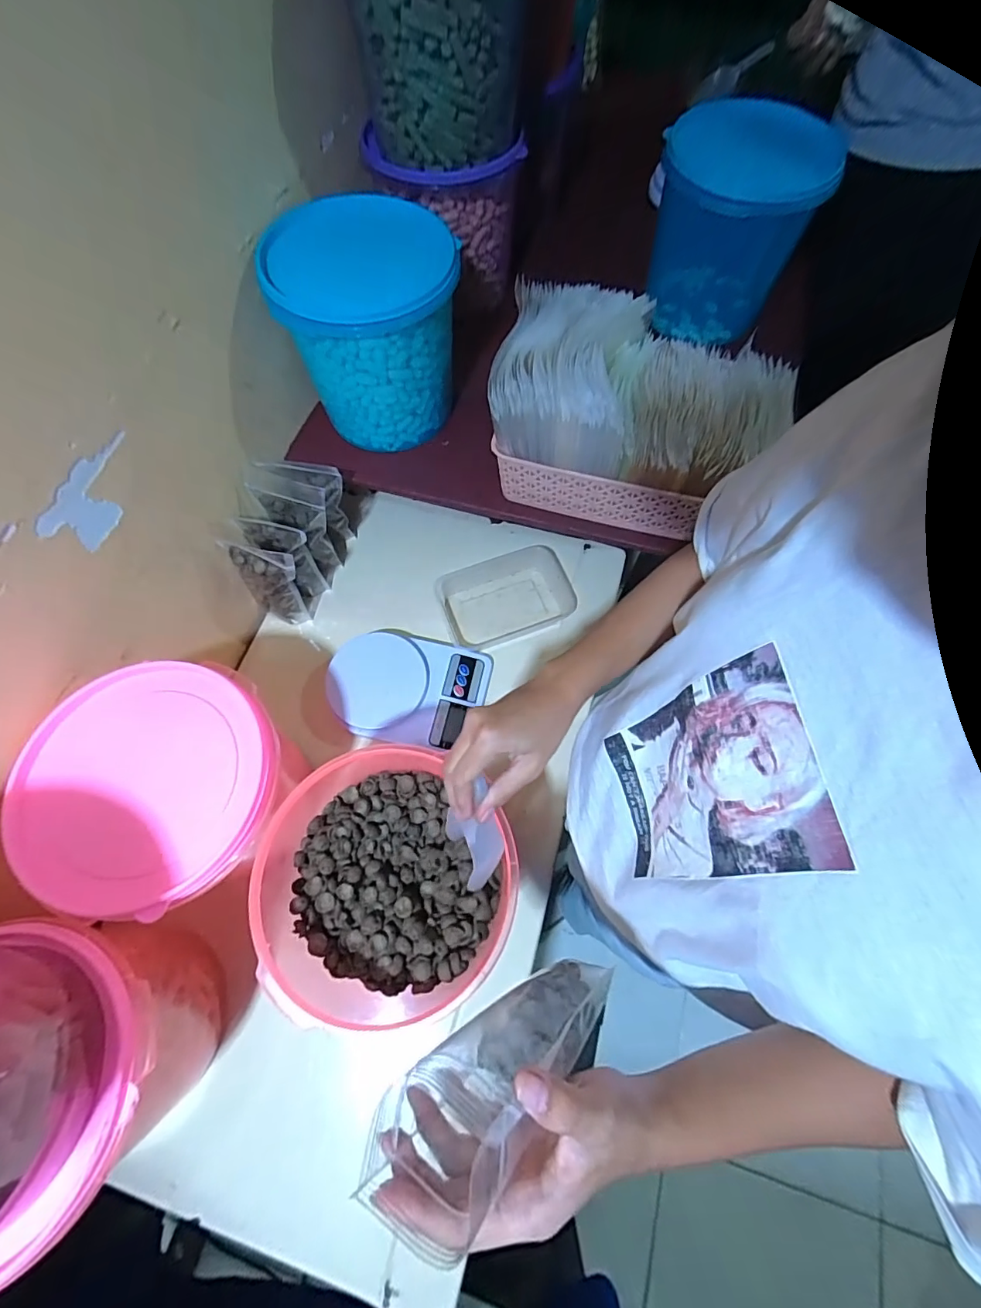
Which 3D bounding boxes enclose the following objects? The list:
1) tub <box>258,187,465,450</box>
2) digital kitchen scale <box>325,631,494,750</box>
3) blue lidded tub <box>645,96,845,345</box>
[{"bbox_3d":[-0.136,-0.376,0.585,0.193,0.194,0.179,0,68,0],"label":"tub"},{"bbox_3d":[-0.105,0.043,0.617,0.189,0.042,0.139,11,68,5],"label":"digital kitchen scale"},{"bbox_3d":[0.321,-0.572,0.667,0.199,0.206,0.228,22,69,9],"label":"blue lidded tub"}]

